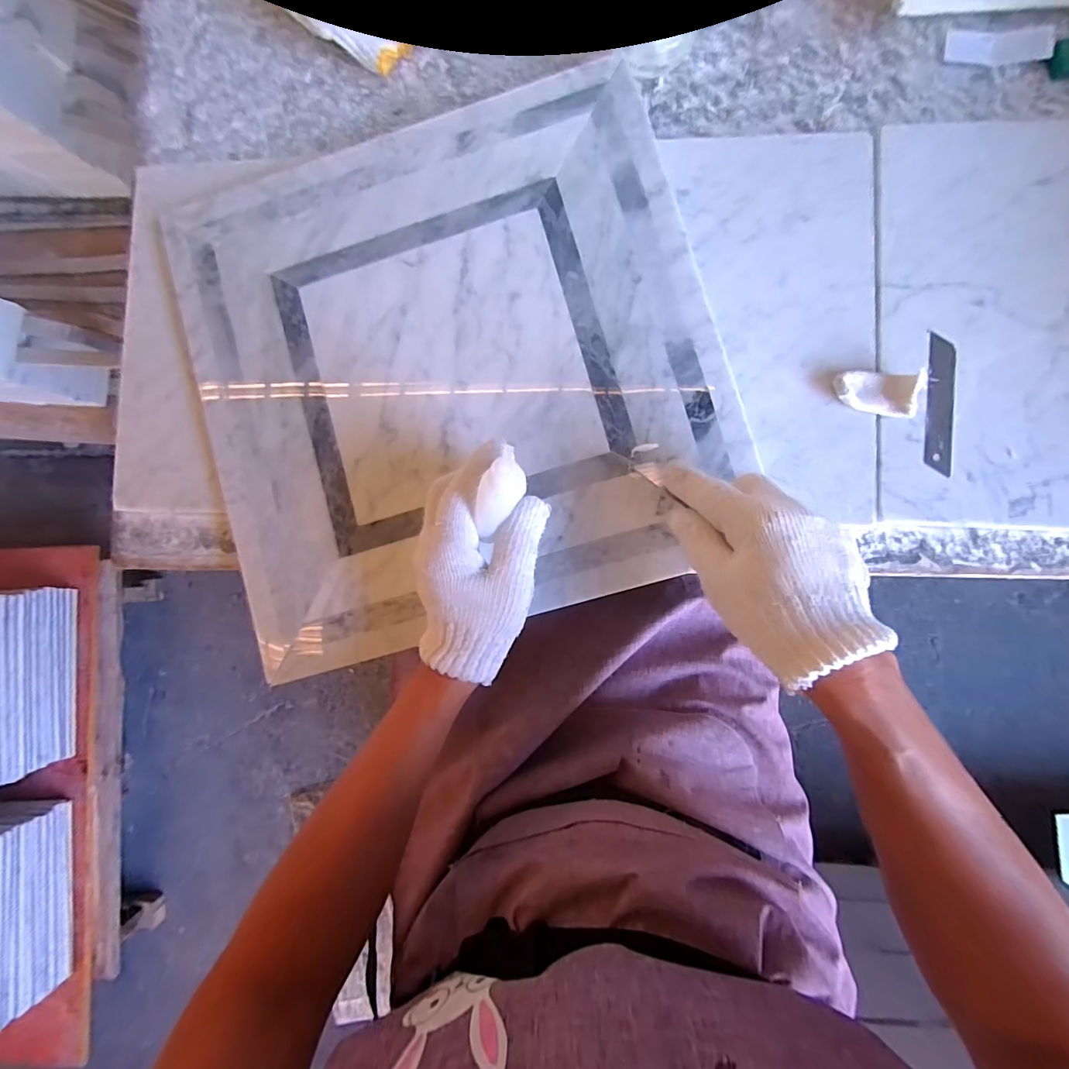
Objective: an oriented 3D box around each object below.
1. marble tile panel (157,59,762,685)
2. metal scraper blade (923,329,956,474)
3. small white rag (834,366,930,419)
[{"bbox_3d":[-0.064,-0.127,0.347,0.390,0.009,0.389,-16,86,3],"label":"marble tile panel"},{"bbox_3d":[0.298,-0.096,0.331,0.021,0.004,0.102,5,87,4],"label":"metal scraper blade"},{"bbox_3d":[0.248,-0.104,0.325,0.058,0.019,0.029,11,88,4],"label":"small white rag"}]

